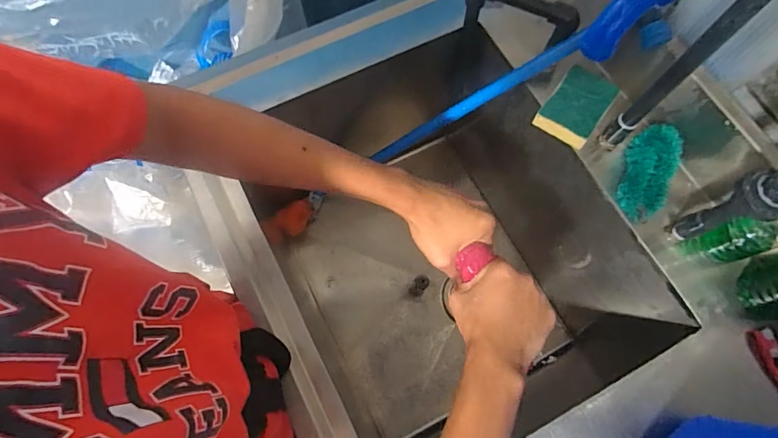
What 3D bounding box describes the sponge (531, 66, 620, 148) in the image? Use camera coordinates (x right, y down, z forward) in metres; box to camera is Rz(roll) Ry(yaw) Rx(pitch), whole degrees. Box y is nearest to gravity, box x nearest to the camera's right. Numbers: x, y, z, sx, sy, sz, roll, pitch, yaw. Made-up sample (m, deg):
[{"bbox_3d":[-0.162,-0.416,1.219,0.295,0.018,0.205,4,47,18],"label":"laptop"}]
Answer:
[{"bbox_3d":[0.254,-0.155,0.585,0.070,0.029,0.098,36,73,9],"label":"sponge"}]

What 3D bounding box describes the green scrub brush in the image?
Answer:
[{"bbox_3d":[0.333,-0.062,0.554,0.061,0.038,0.132,21,85,5],"label":"green scrub brush"}]

